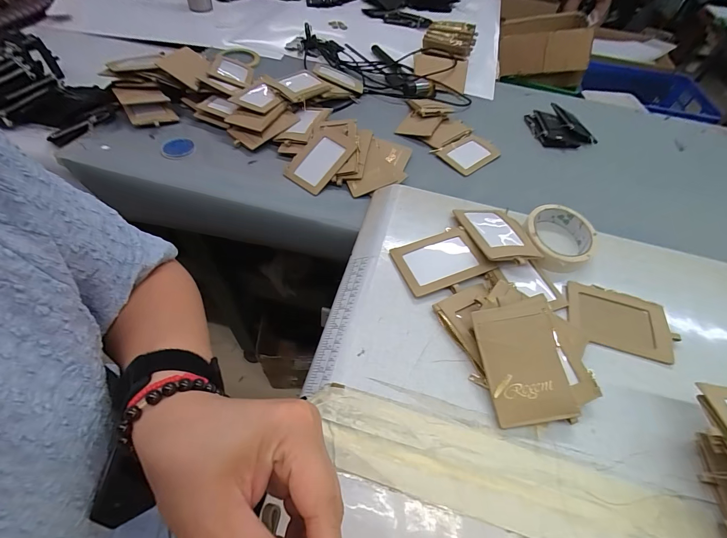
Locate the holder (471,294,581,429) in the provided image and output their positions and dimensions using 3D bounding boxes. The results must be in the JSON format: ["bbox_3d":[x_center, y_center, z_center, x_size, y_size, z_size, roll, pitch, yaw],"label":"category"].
[{"bbox_3d":[0.155,0.089,0.324,0.075,0.010,0.113,-10,71,3],"label":"holder"}]

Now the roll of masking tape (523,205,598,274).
[{"bbox_3d":[0.256,-0.041,0.439,0.093,0.029,0.094,3,54,-4],"label":"roll of masking tape"}]

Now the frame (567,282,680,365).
[{"bbox_3d":[0.294,0.060,0.383,0.113,0.012,0.075,15,54,6],"label":"frame"}]

